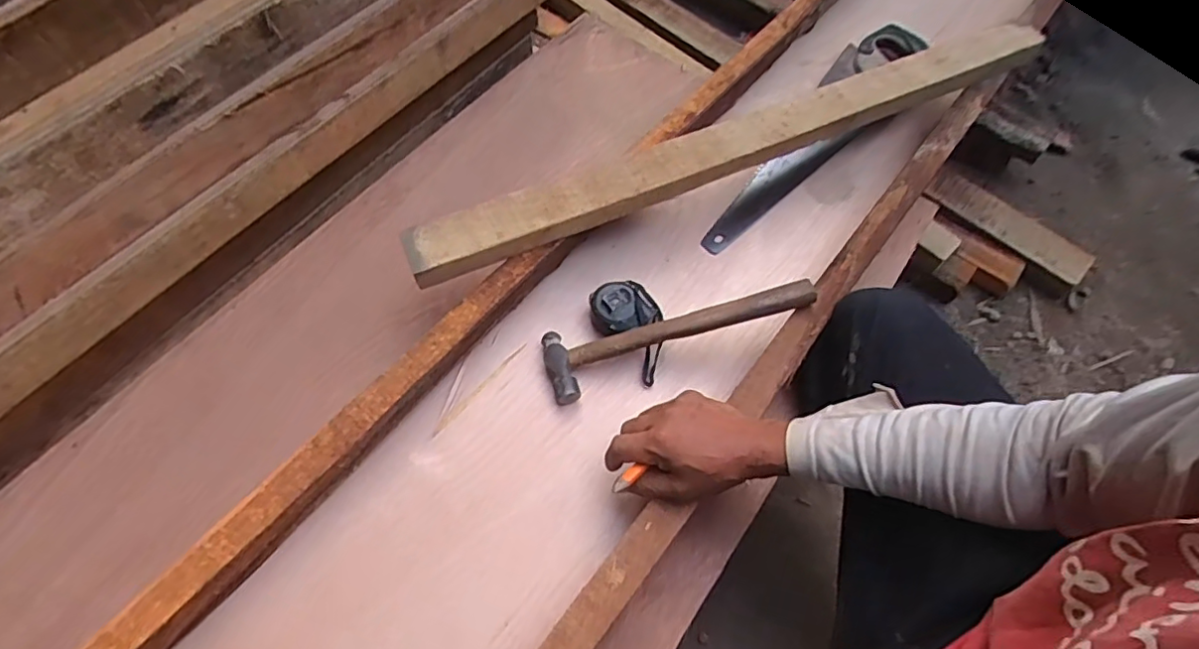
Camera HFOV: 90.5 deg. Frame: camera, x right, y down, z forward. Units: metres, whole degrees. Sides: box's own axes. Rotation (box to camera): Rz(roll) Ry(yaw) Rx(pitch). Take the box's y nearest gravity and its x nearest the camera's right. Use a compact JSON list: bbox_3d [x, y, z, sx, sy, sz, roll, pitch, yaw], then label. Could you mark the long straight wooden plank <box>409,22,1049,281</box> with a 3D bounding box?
[{"bbox_3d":[0.192,-0.221,0.714,0.858,0.045,0.060,-23,62,-13],"label":"long straight wooden plank"}]

